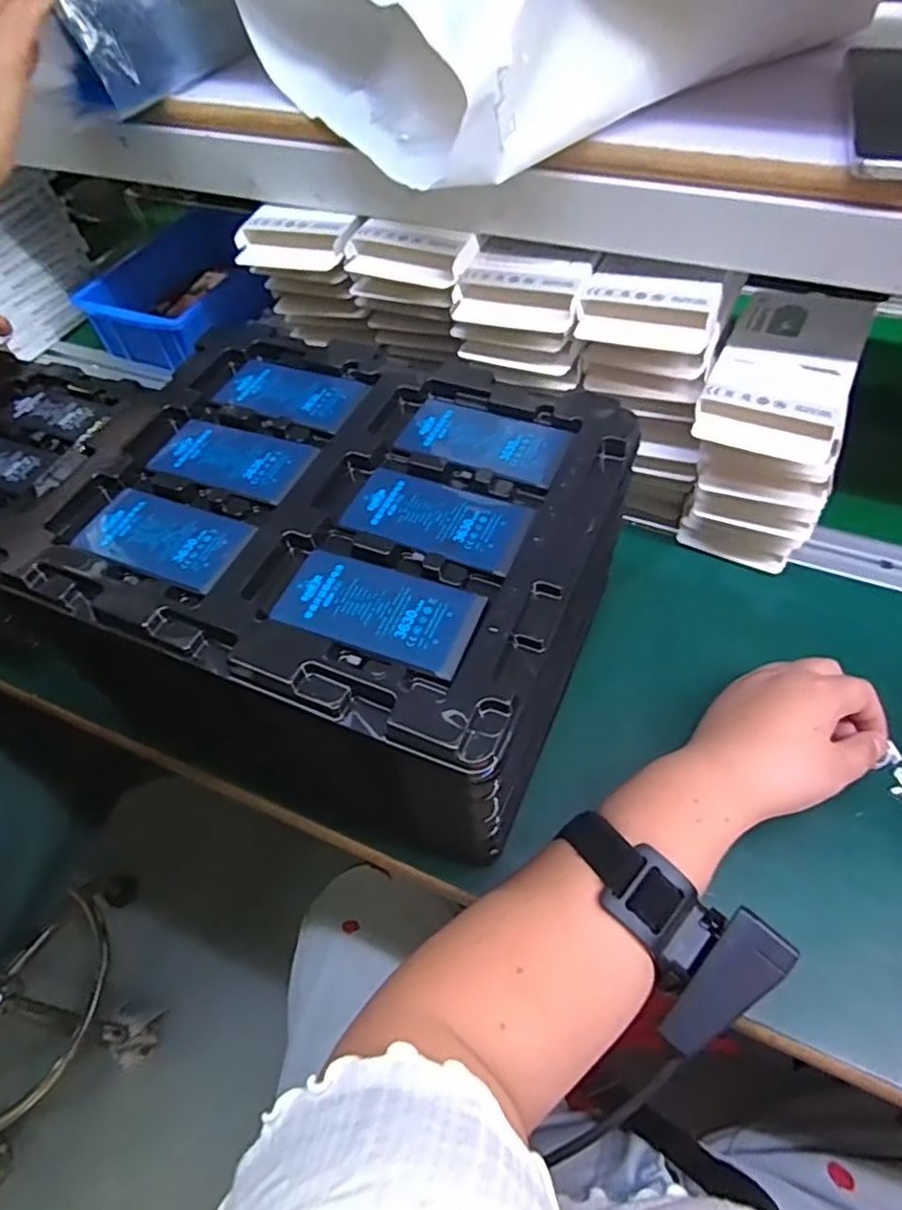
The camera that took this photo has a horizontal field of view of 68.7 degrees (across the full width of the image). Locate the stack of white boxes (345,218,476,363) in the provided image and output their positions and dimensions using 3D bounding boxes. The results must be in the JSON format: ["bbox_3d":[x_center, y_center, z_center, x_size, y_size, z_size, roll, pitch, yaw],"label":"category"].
[{"bbox_3d":[-0.025,-0.211,0.457,0.083,0.081,0.050,23,59,19],"label":"stack of white boxes"}]

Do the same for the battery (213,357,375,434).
[{"bbox_3d":[-0.093,-0.123,0.383,0.086,0.005,0.042,21,58,18],"label":"battery"}]

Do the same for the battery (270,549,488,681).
[{"bbox_3d":[-0.032,0.001,0.288,0.087,0.004,0.044,18,57,16],"label":"battery"}]

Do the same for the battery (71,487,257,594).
[{"bbox_3d":[-0.141,-0.034,0.325,0.086,0.005,0.044,20,58,17],"label":"battery"}]

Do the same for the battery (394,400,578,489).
[{"bbox_3d":[0.019,-0.088,0.349,0.086,0.004,0.046,20,58,17],"label":"battery"}]

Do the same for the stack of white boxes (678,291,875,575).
[{"bbox_3d":[0.218,-0.117,0.460,0.094,0.127,0.138,17,57,15],"label":"stack of white boxes"}]

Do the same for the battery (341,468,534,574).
[{"bbox_3d":[-0.006,-0.043,0.318,0.086,0.004,0.043,19,58,16],"label":"battery"}]

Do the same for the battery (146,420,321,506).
[{"bbox_3d":[-0.118,-0.078,0.355,0.087,0.005,0.042,18,58,16],"label":"battery"}]

